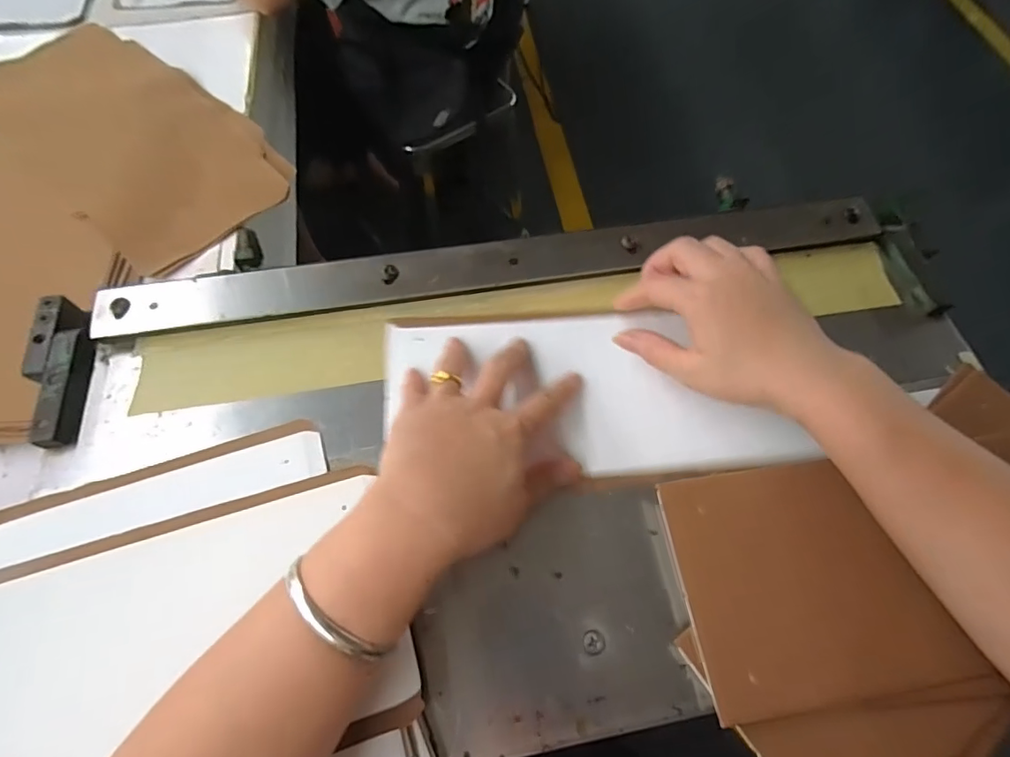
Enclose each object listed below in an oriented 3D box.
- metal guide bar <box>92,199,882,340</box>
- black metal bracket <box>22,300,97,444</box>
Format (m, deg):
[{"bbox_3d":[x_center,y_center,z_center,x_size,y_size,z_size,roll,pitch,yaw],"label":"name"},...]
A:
[{"bbox_3d":[0.006,-0.086,0.381,0.569,0.008,0.038,-8,82,-5],"label":"metal guide bar"},{"bbox_3d":[-0.293,-0.008,0.339,0.032,0.016,0.109,-12,66,-8],"label":"black metal bracket"}]

